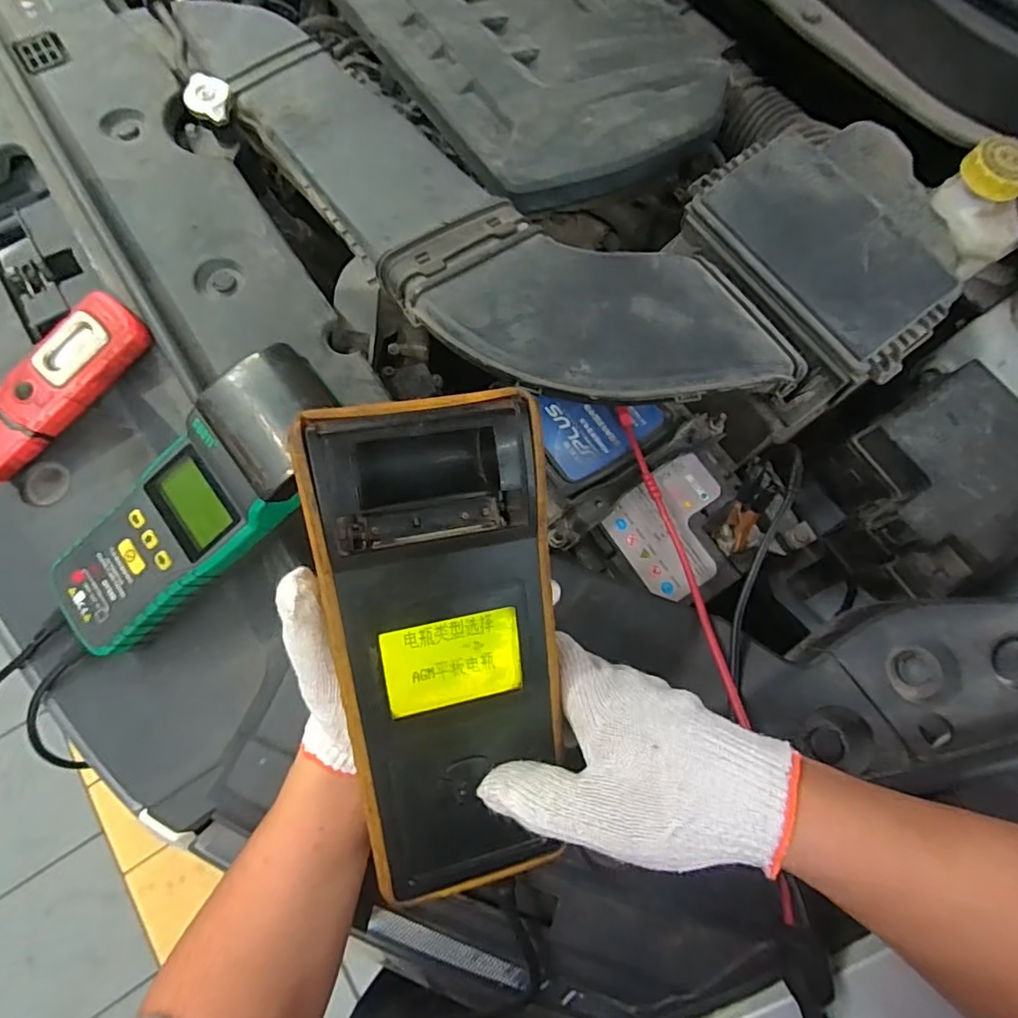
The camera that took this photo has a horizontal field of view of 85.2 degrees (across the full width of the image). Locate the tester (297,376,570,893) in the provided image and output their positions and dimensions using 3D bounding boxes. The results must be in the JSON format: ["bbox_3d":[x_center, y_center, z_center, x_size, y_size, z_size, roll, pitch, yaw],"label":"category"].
[{"bbox_3d":[-0.027,0.071,0.255,0.094,0.041,0.237,-4,103,-3],"label":"tester"}]

